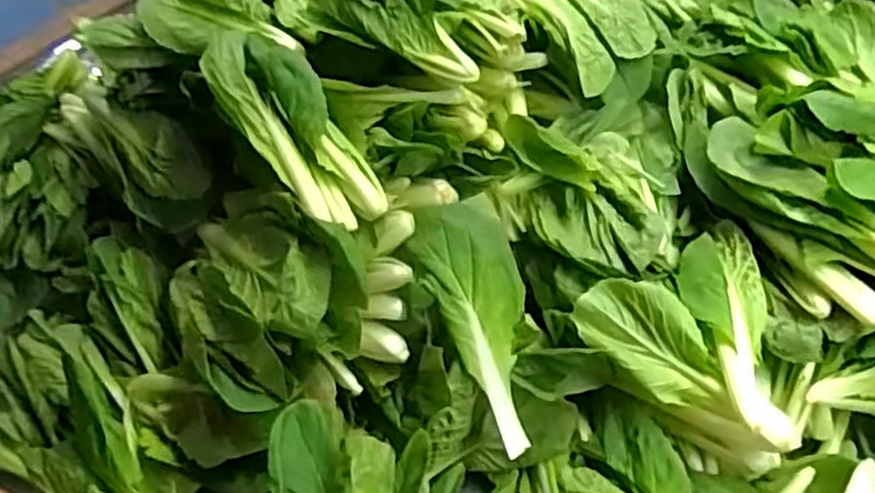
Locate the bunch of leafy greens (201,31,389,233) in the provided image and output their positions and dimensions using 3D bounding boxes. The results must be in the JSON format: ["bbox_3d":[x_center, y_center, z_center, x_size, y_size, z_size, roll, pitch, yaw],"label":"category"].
[{"bbox_3d":[-0.095,-0.081,0.496,0.056,0.034,0.169,-33,75,-21],"label":"bunch of leafy greens"}]

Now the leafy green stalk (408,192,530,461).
[{"bbox_3d":[0.028,0.047,0.486,0.059,0.025,0.162,-13,75,-6],"label":"leafy green stalk"}]

